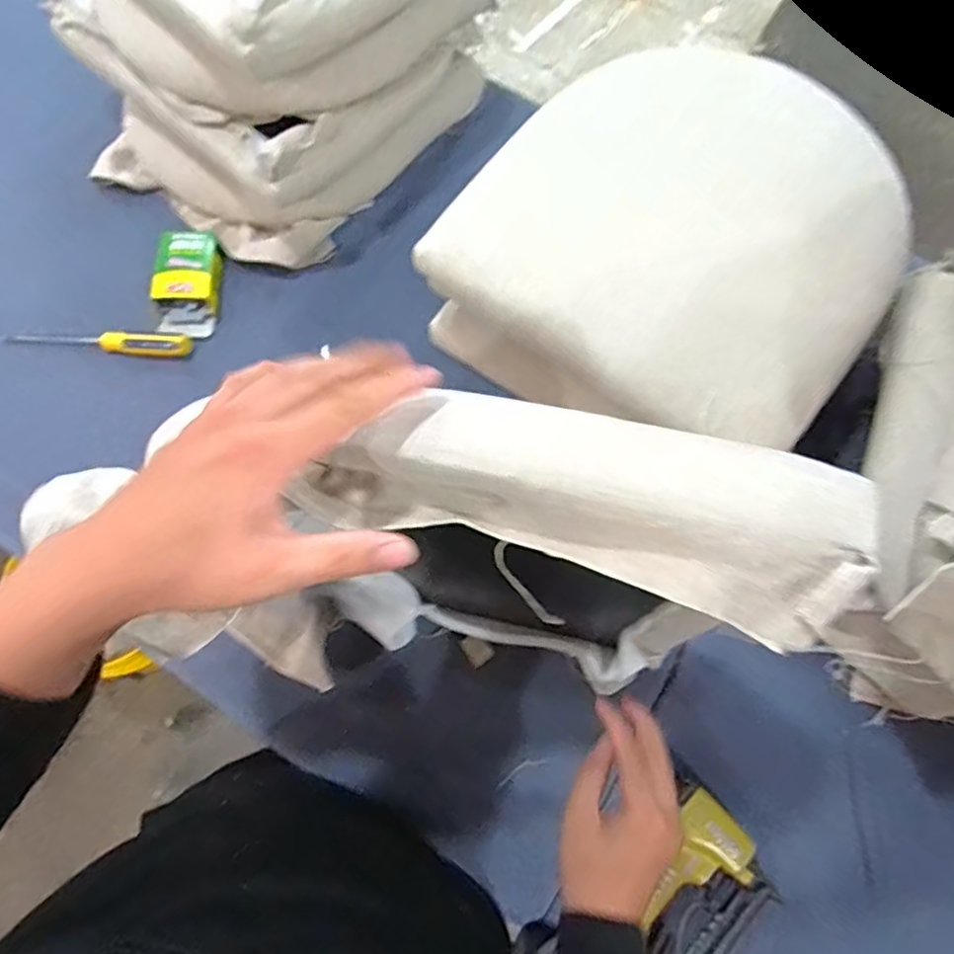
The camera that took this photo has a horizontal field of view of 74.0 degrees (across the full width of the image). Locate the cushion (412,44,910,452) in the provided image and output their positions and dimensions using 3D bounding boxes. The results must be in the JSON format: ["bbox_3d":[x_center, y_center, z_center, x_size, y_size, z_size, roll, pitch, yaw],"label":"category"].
[{"bbox_3d":[0.233,-0.283,0.705,0.442,0.085,0.428,37,73,11],"label":"cushion"}]

